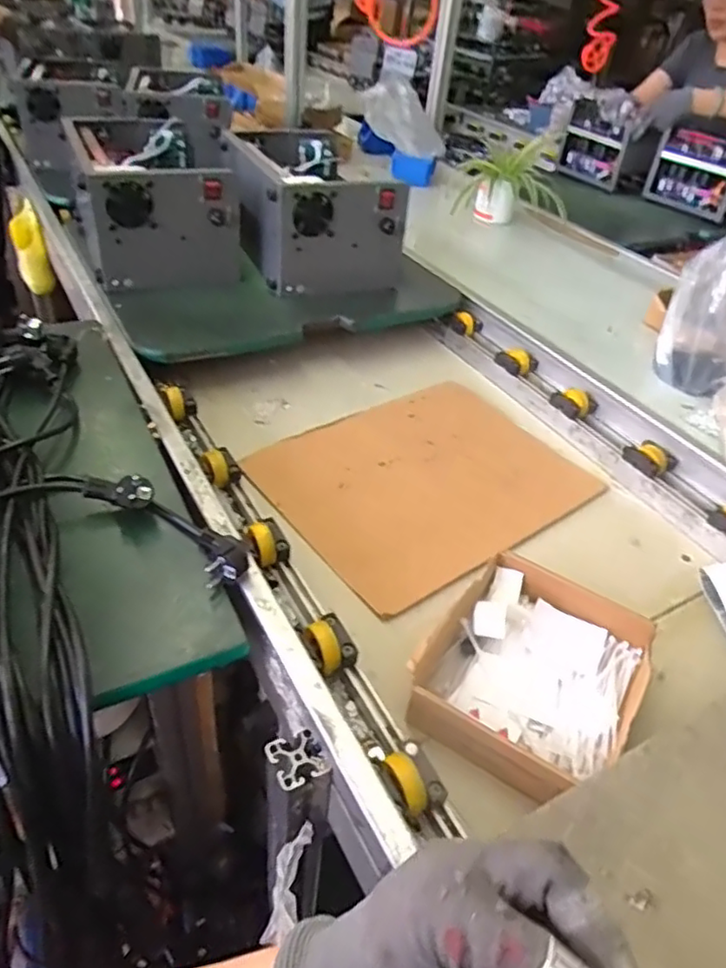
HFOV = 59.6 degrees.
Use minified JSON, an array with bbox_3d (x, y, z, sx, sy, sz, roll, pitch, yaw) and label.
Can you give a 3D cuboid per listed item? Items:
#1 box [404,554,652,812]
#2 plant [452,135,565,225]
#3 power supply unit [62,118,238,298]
[{"bbox_3d":[0.170,0.183,0.623,0.193,0.054,0.236,27,44,22],"label":"box"},{"bbox_3d":[0.351,-0.712,1.515,0.274,0.159,0.233,13,41,7],"label":"plant"},{"bbox_3d":[-0.393,-0.524,1.162,0.229,0.184,0.415,-12,44,-21],"label":"power supply unit"}]

